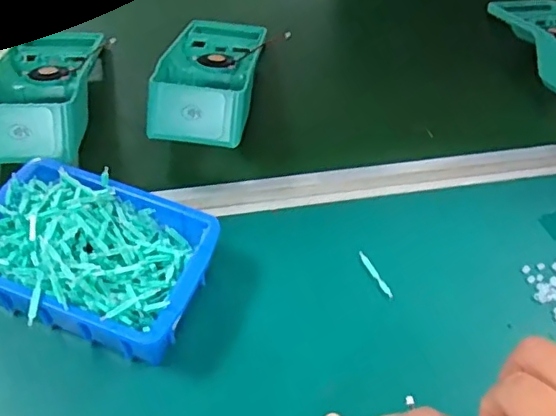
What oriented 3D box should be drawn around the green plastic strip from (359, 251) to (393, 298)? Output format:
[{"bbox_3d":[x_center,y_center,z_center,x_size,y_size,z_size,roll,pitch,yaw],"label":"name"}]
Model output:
[{"bbox_3d":[0.071,0.048,0.415,0.006,0.004,0.040,-22,57,-20],"label":"green plastic strip"}]

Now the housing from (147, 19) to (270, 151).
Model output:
[{"bbox_3d":[-0.061,-0.124,0.515,0.080,0.052,0.183,5,52,3],"label":"housing"}]

